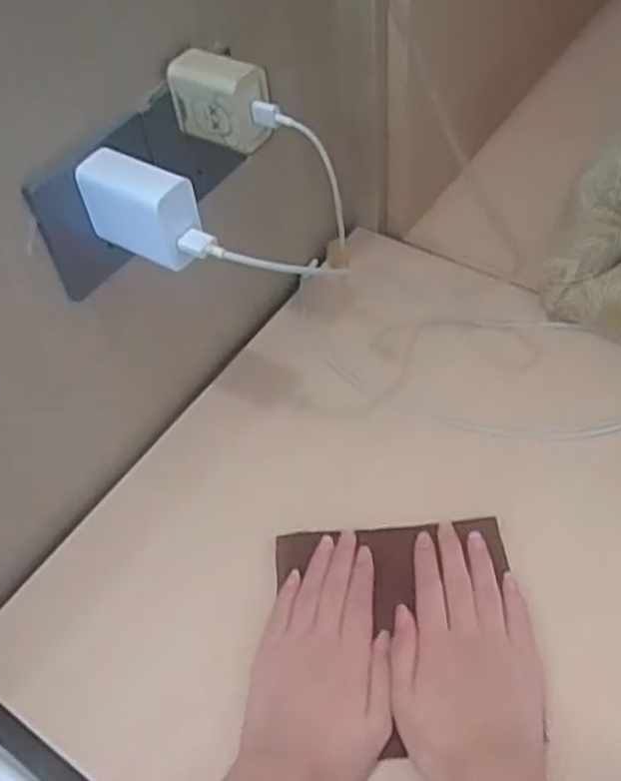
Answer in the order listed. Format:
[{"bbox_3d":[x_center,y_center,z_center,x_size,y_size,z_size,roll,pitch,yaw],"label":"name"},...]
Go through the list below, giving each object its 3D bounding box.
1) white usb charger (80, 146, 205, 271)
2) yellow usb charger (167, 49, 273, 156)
[{"bbox_3d":[-0.096,-0.103,0.435,0.066,0.050,0.029,27,60,24],"label":"white usb charger"},{"bbox_3d":[-0.054,-0.175,0.460,0.056,0.046,0.028,22,58,21],"label":"yellow usb charger"}]

